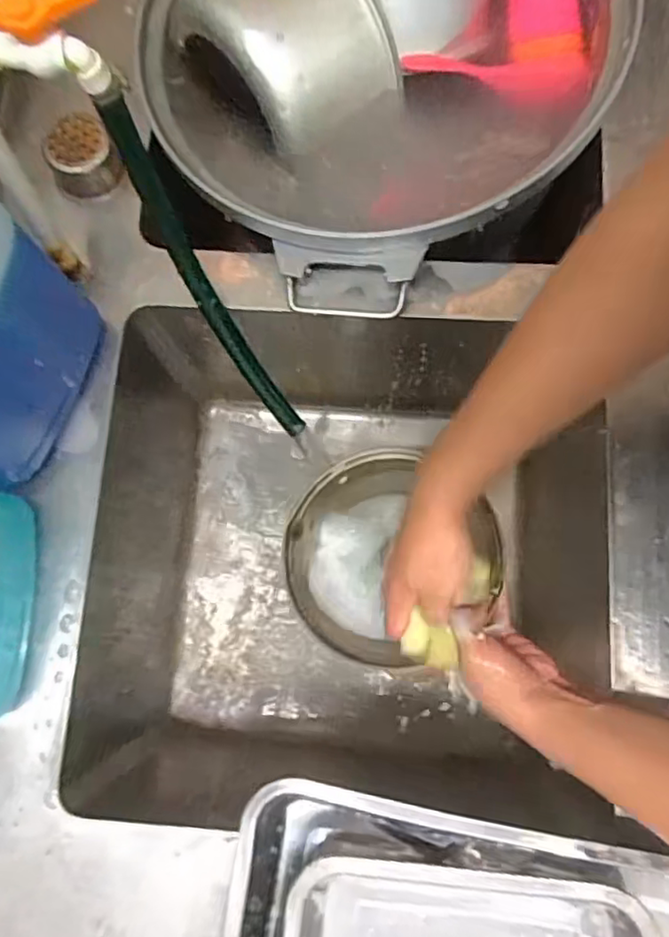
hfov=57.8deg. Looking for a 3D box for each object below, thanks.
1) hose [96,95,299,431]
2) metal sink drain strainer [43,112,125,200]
[{"bbox_3d":[-0.110,-0.155,0.530,0.028,0.321,0.058,-32,42,-6],"label":"hose"},{"bbox_3d":[-0.245,-0.303,0.585,0.064,0.047,0.057,-26,78,-3],"label":"metal sink drain strainer"}]

